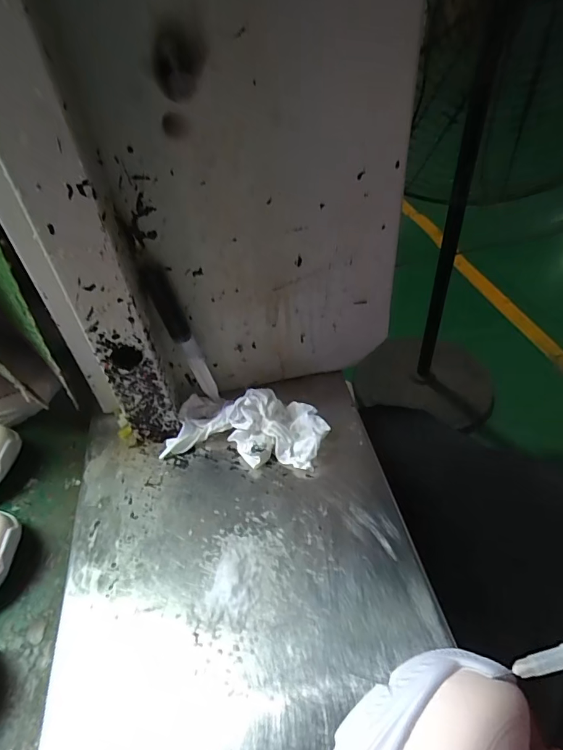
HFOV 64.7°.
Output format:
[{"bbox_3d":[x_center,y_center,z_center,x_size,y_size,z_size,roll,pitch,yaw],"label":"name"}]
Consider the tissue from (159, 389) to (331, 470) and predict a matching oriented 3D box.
[{"bbox_3d":[-0.028,0.040,0.362,0.122,0.031,0.058,5,44,11],"label":"tissue"}]

